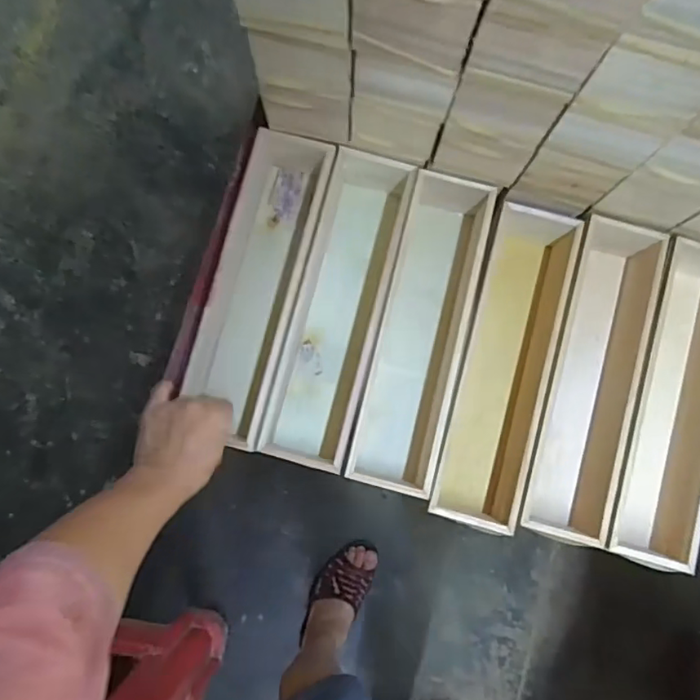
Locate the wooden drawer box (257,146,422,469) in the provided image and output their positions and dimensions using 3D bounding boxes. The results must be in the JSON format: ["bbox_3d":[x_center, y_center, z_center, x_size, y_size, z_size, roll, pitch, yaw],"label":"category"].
[{"bbox_3d":[-0.011,-0.056,0.728,0.104,0.098,0.401,13,82,2],"label":"wooden drawer box"}]

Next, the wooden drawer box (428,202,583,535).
[{"bbox_3d":[0.193,0.022,0.719,0.110,0.098,0.391,14,82,2],"label":"wooden drawer box"}]

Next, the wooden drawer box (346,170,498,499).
[{"bbox_3d":[0.091,-0.018,0.722,0.107,0.111,0.385,14,82,2],"label":"wooden drawer box"}]

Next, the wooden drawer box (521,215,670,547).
[{"bbox_3d":[0.304,0.043,0.728,0.106,0.089,0.408,14,82,2],"label":"wooden drawer box"}]

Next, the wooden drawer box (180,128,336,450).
[{"bbox_3d":[-0.110,-0.085,0.710,0.098,0.112,0.383,14,85,2],"label":"wooden drawer box"}]

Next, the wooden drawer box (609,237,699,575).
[{"bbox_3d":[0.408,0.070,0.726,0.104,0.114,0.408,15,82,2],"label":"wooden drawer box"}]

